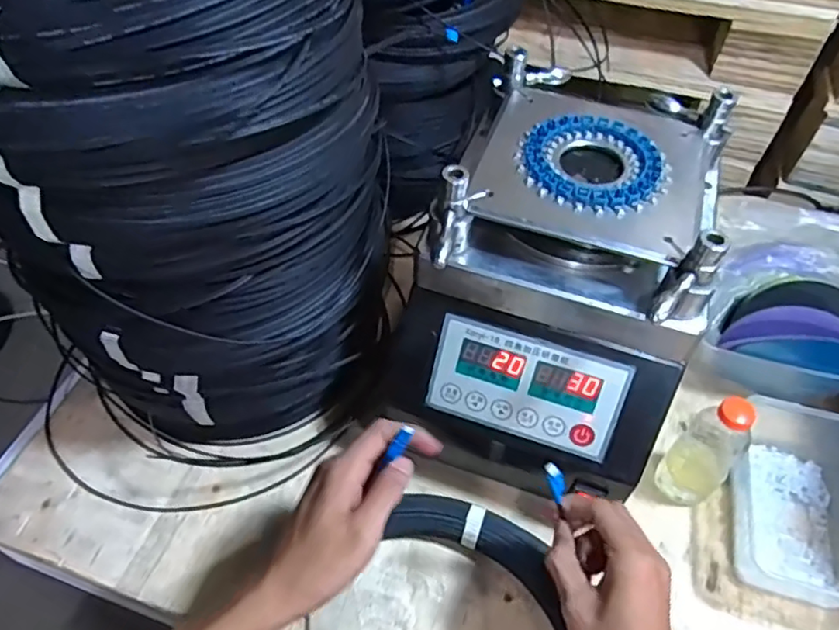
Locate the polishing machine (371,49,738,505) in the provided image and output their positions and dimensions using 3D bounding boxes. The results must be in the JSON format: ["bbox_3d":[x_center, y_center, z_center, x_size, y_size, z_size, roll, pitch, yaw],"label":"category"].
[{"bbox_3d":[0.119,-0.020,0.541,0.216,0.257,0.266,17,54,12],"label":"polishing machine"}]

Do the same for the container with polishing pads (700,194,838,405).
[{"bbox_3d":[0.382,-0.010,0.626,0.164,0.137,0.149,11,53,7],"label":"container with polishing pads"}]

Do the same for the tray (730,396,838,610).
[{"bbox_3d":[0.348,0.160,0.548,0.117,0.067,0.192,13,54,9],"label":"tray"}]

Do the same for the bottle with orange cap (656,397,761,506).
[{"bbox_3d":[0.260,0.123,0.537,0.045,0.143,0.053,-35,61,-24],"label":"bottle with orange cap"}]

